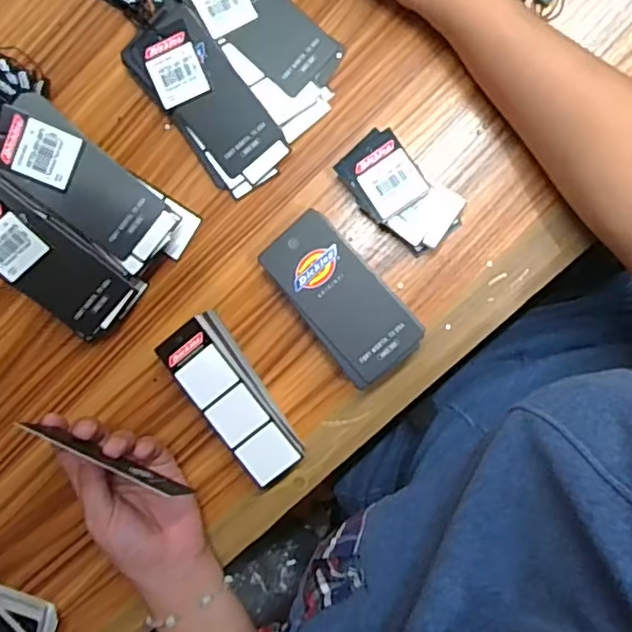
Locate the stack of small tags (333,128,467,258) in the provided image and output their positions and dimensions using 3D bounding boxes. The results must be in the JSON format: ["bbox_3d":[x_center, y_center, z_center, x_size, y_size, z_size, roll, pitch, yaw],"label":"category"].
[{"bbox_3d":[0.055,-0.081,0.395,0.081,0.029,0.047,44,97,3],"label":"stack of small tags"}]

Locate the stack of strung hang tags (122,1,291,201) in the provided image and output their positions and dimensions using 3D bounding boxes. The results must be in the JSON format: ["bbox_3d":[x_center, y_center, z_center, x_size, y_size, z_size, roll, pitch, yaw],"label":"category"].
[{"bbox_3d":[-0.074,-0.147,0.408,0.058,0.029,0.124,-37,88,8],"label":"stack of strung hang tags"}]

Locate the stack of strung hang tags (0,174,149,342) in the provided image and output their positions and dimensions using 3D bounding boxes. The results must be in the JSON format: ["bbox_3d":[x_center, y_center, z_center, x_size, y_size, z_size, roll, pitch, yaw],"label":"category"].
[{"bbox_3d":[-0.181,-0.040,0.400,0.052,0.028,0.131,-44,114,7],"label":"stack of strung hang tags"}]

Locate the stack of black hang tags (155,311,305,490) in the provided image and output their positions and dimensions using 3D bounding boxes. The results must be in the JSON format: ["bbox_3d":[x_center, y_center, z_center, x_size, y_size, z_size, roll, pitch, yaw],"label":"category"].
[{"bbox_3d":[-0.055,0.057,0.412,0.040,0.033,0.118,-38,88,8],"label":"stack of black hang tags"}]

